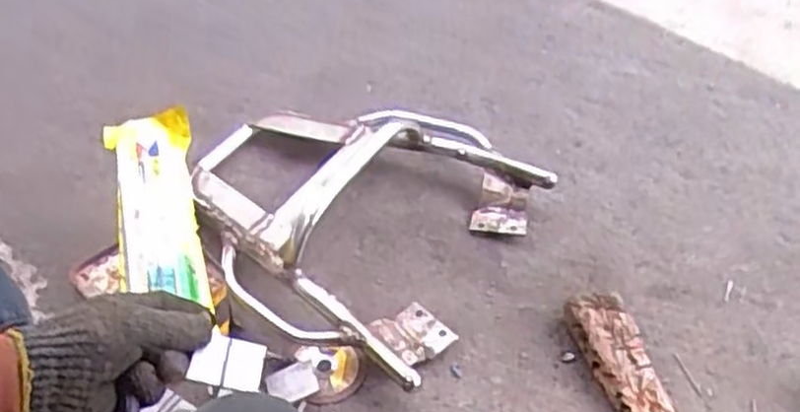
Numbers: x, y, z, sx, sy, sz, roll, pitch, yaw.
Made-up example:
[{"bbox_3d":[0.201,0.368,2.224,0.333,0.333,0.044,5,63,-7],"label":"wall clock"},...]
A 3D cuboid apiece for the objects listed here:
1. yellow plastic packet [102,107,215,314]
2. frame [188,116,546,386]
[{"bbox_3d":[-0.251,-0.001,0.810,0.083,0.035,0.240,-8,53,-17],"label":"yellow plastic packet"},{"bbox_3d":[-0.079,-0.012,0.944,0.404,0.084,0.378,25,46,18],"label":"frame"}]

